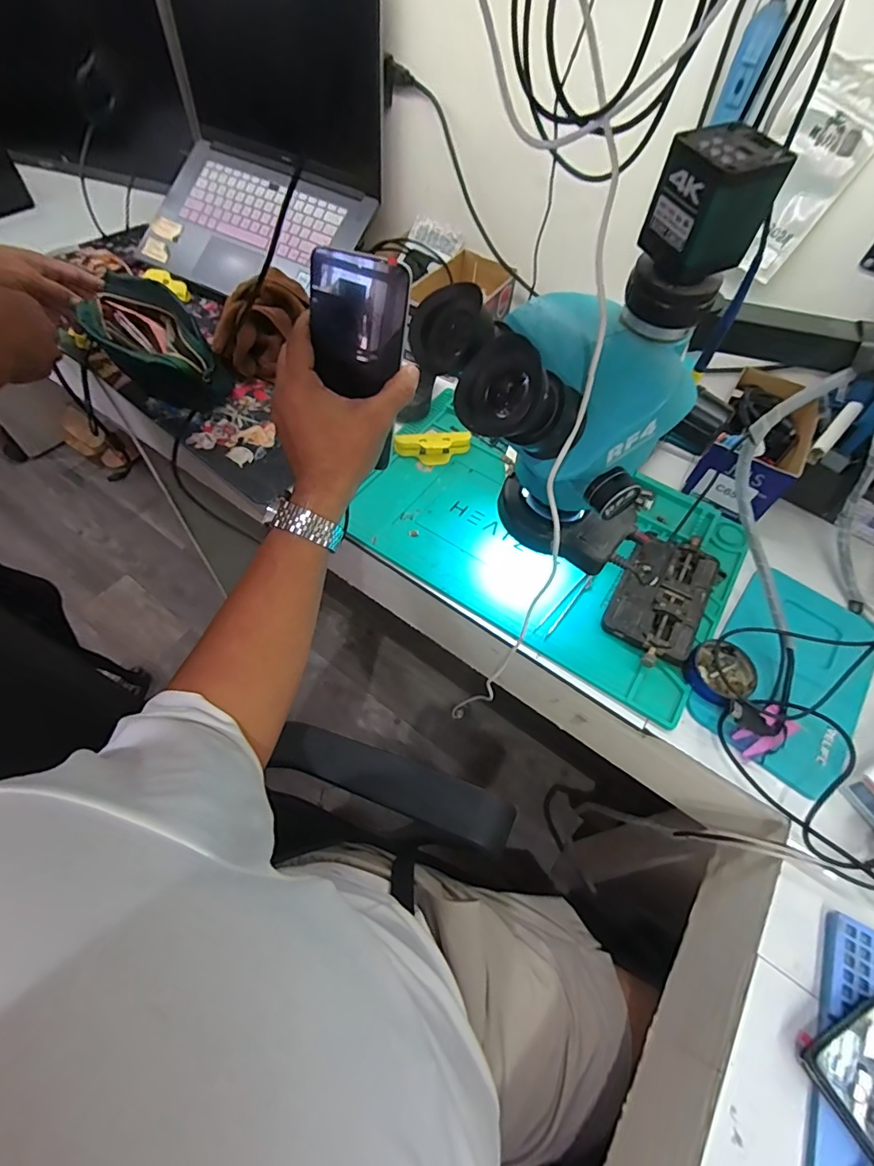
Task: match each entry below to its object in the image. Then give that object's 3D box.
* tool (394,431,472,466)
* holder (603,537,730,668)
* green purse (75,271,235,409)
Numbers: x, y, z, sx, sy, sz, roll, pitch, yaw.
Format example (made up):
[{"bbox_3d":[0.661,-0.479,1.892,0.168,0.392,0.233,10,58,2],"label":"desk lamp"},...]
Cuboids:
[{"bbox_3d":[-0.002,-0.172,0.628,0.098,0.021,0.037,-11,59,-11],"label":"tool"},{"bbox_3d":[0.244,0.012,0.529,0.091,0.020,0.168,33,61,16],"label":"holder"},{"bbox_3d":[-0.358,-0.302,0.625,0.178,0.103,0.091,35,62,17],"label":"green purse"}]

